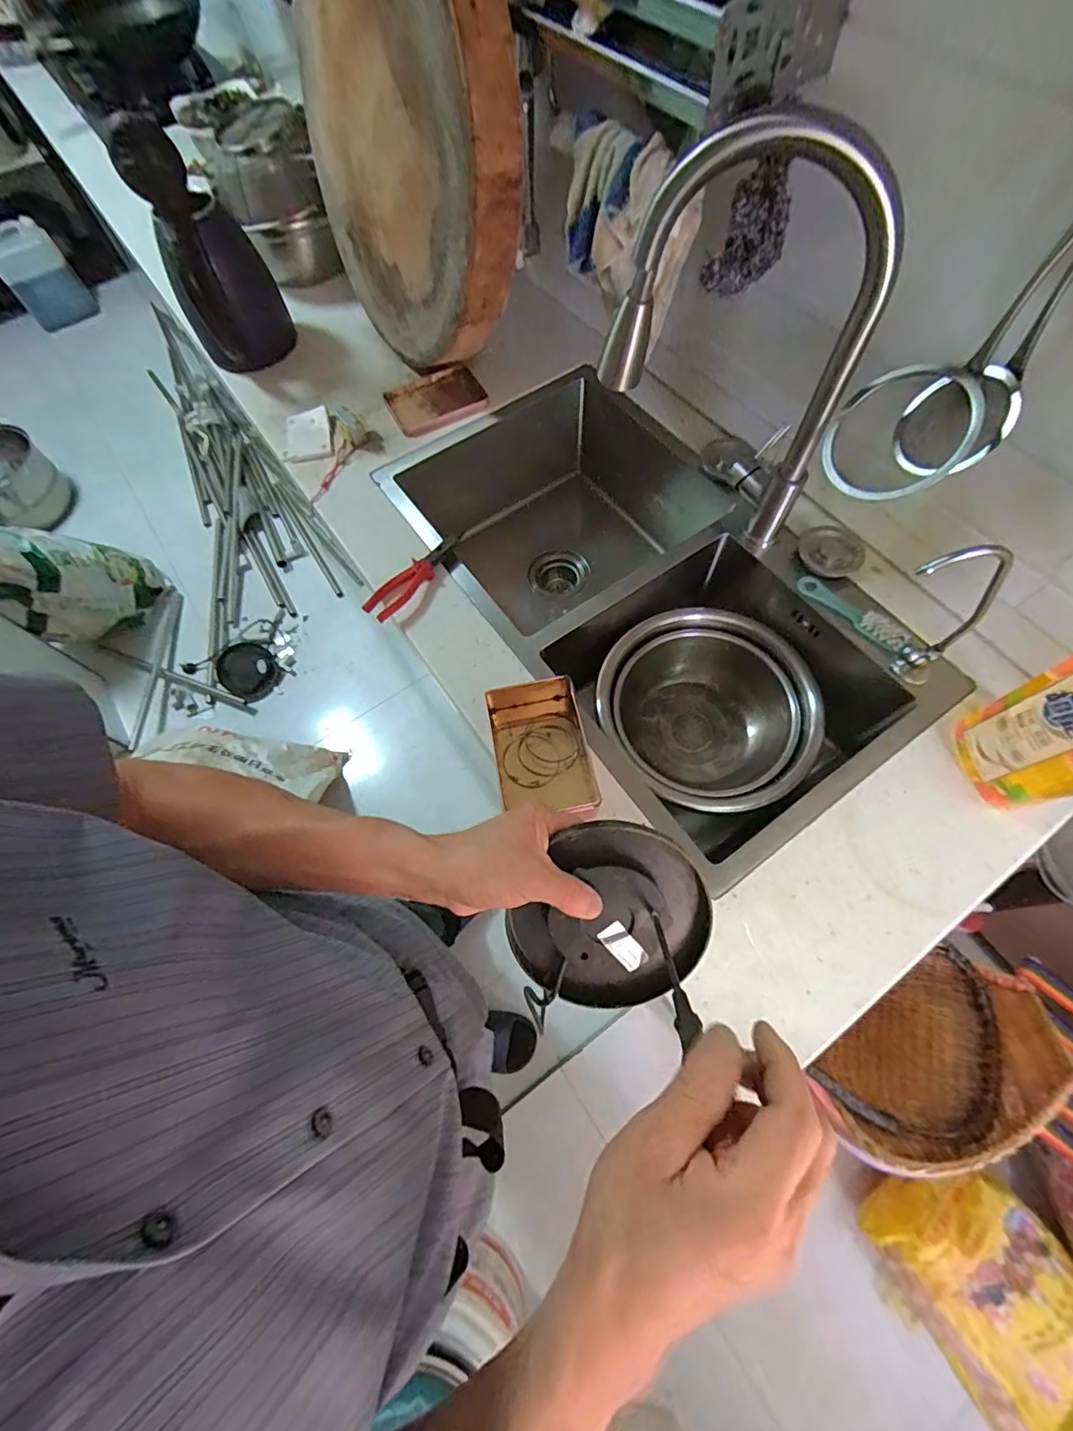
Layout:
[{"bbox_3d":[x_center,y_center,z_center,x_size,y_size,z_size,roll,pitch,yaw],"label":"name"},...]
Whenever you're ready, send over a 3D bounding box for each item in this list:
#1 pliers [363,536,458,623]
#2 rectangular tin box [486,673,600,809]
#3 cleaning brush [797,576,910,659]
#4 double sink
[{"bbox_3d":[-0.163,-0.189,0.735,0.050,0.025,0.168,41,74,18],"label":"pliers"},{"bbox_3d":[0.005,0.036,0.622,0.106,0.029,0.158,-12,66,-3],"label":"rectangular tin box"},{"bbox_3d":[0.412,-0.136,0.693,0.040,0.022,0.151,-39,70,-14],"label":"cleaning brush"},{"bbox_3d":[0.153,-0.164,0.848,0.481,0.222,0.802,-28,68,-10],"label":"double sink"}]

